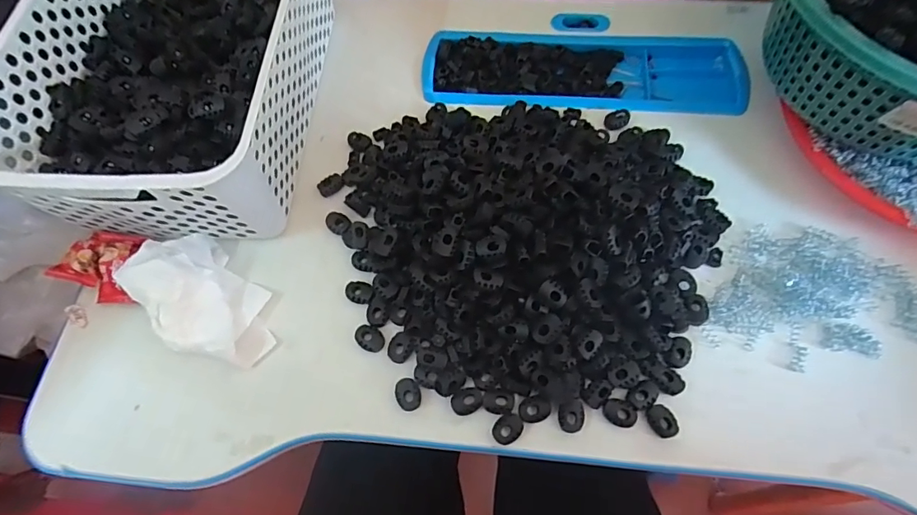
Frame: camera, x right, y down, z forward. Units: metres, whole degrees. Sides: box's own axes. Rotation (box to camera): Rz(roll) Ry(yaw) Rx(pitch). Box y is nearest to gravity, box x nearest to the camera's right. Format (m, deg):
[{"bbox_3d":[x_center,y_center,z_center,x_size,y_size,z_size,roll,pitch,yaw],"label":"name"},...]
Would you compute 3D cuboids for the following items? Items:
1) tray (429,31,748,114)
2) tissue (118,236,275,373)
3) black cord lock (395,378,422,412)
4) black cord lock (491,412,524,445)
[{"bbox_3d":[0.121,-0.182,0.468,0.303,0.016,0.099,4,71,3],"label":"tray"},{"bbox_3d":[-0.192,0.032,0.356,0.121,0.027,0.068,39,76,13],"label":"tissue"},{"bbox_3d":[-0.035,0.096,0.336,0.017,0.004,0.022,-19,72,-5],"label":"black cord lock"},{"bbox_3d":[0.033,0.114,0.322,0.022,0.004,0.017,-36,74,-11],"label":"black cord lock"}]

